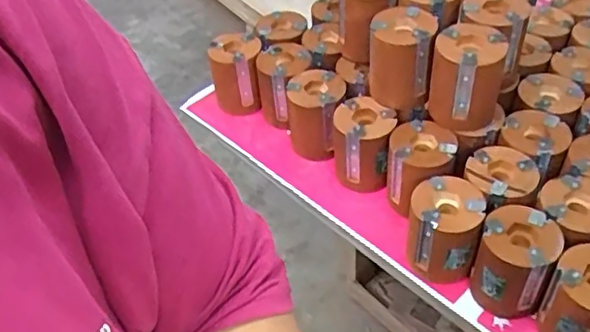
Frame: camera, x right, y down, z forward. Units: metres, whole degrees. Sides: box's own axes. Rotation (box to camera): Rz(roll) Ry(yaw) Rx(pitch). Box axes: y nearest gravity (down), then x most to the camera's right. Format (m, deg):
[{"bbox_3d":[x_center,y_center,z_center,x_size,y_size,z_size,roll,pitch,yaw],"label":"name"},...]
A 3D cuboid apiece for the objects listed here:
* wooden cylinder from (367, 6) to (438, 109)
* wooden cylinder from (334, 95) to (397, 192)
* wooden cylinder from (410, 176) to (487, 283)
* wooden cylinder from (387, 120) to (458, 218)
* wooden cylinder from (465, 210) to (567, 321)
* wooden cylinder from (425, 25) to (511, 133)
[{"bbox_3d":[0.129,-0.131,0.748,0.075,0.104,0.087,3,47,6],"label":"wooden cylinder"},{"bbox_3d":[0.087,-0.028,0.784,0.078,0.093,0.079,9,48,12],"label":"wooden cylinder"},{"bbox_3d":[0.167,0.072,0.682,0.077,0.099,0.078,12,49,14],"label":"wooden cylinder"},{"bbox_3d":[0.152,0.006,0.741,0.078,0.086,0.090,12,49,15],"label":"wooden cylinder"},{"bbox_3d":[0.234,0.103,0.650,0.077,0.098,0.077,18,51,20],"label":"wooden cylinder"},{"bbox_3d":[0.202,-0.102,0.715,0.081,0.104,0.082,10,48,13],"label":"wooden cylinder"}]

